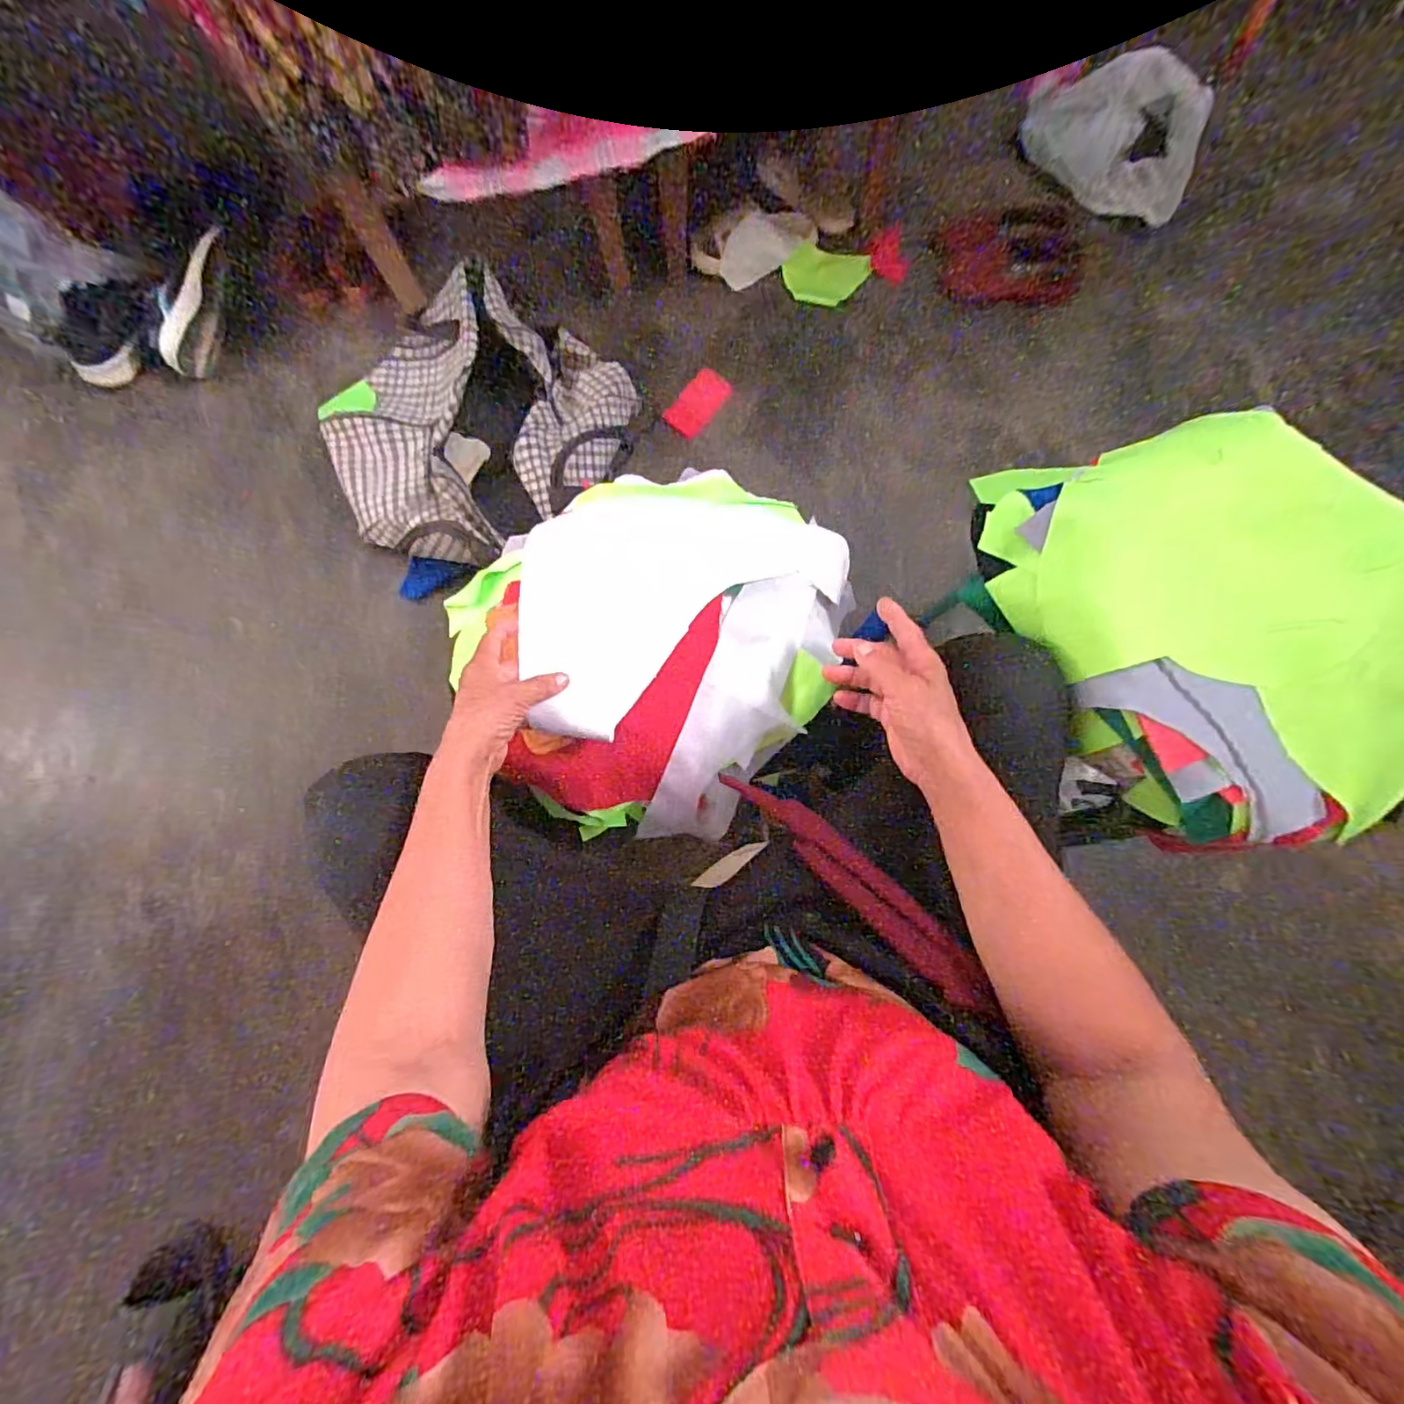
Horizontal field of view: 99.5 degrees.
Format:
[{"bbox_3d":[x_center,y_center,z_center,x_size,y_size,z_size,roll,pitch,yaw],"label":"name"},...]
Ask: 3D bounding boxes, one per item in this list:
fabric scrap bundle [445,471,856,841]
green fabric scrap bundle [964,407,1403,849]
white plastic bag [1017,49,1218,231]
[{"bbox_3d":[-0.056,-0.074,0.608,0.359,0.102,0.387,0,78,2],"label":"fabric scrap bundle"},{"bbox_3d":[0.458,-0.070,0.489,0.383,0.105,0.354,-12,78,-1],"label":"green fabric scrap bundle"},{"bbox_3d":[0.750,-1.028,1.068,0.325,0.165,0.161,23,80,6],"label":"white plastic bag"}]

